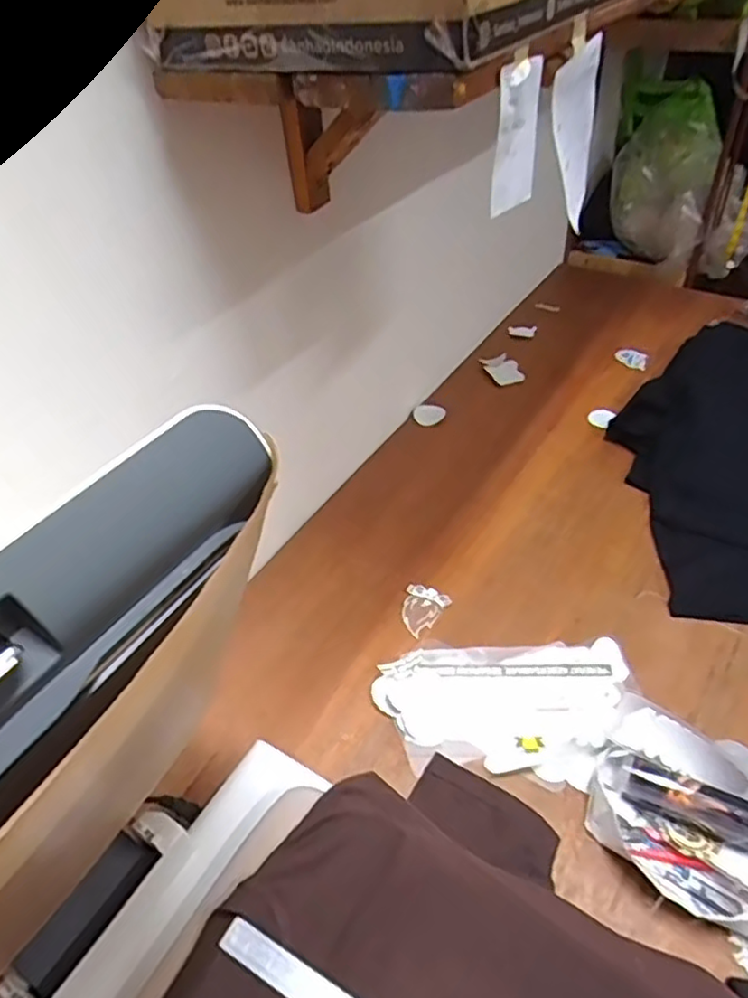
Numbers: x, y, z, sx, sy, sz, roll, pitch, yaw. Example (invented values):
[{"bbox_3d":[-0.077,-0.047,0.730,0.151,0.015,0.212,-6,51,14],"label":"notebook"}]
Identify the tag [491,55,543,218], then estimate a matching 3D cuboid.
[{"bbox_3d":[0.113,-0.289,0.520,0.007,0.103,0.062,24,44,34],"label":"tag"}]

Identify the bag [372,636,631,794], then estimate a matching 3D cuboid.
[{"bbox_3d":[0.161,0.256,0.800,0.306,0.016,0.174,0,43,5],"label":"bag"}]

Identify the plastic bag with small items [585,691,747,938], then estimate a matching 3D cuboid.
[{"bbox_3d":[0.331,0.326,0.671,0.195,0.068,0.163,18,47,22],"label":"plastic bag with small items"}]

